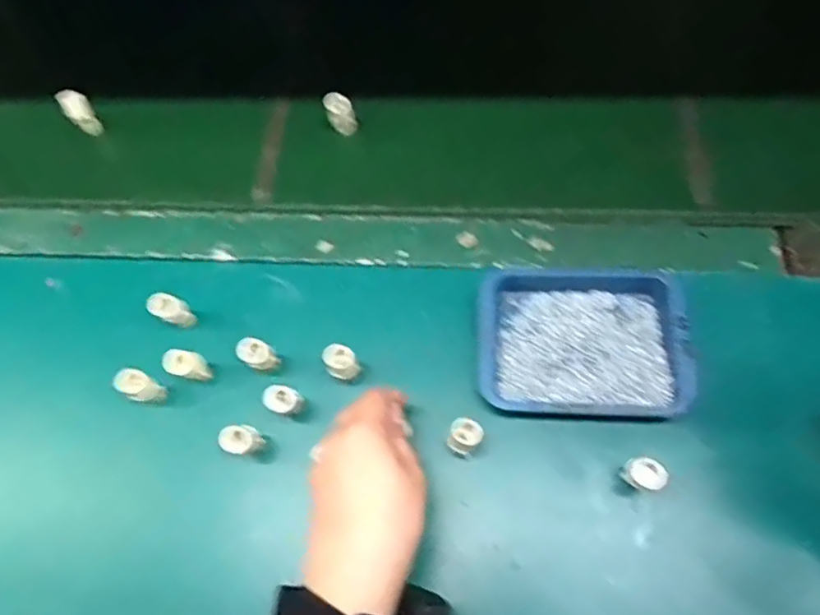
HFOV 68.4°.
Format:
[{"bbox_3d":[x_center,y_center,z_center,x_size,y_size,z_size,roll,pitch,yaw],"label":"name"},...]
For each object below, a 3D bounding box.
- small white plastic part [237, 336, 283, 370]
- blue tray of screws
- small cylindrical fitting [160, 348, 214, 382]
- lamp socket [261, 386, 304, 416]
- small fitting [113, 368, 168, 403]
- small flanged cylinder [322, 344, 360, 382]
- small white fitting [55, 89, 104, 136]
[{"bbox_3d":[-0.122,0.039,0.487,0.024,0.043,0.017,-37,68,-14],"label":"small white plastic part"},{"bbox_3d":[0.136,0.024,0.483,0.161,0.031,0.130,2,64,5],"label":"blue tray of screws"},{"bbox_3d":[-0.179,0.050,0.493,0.024,0.050,0.025,-1,64,3],"label":"small cylindrical fitting"},{"bbox_3d":[-0.098,0.077,0.474,0.024,0.047,0.021,-15,64,-3],"label":"lamp socket"},{"bbox_3d":[-0.216,0.067,0.489,0.024,0.048,0.022,-1,64,3],"label":"small fitting"},{"bbox_3d":[-0.053,0.049,0.483,0.024,0.049,0.026,-25,65,-8],"label":"small flanged cylinder"},{"bbox_3d":[-0.344,-0.202,0.634,0.025,0.058,0.023,-34,67,-12],"label":"small white fitting"}]

